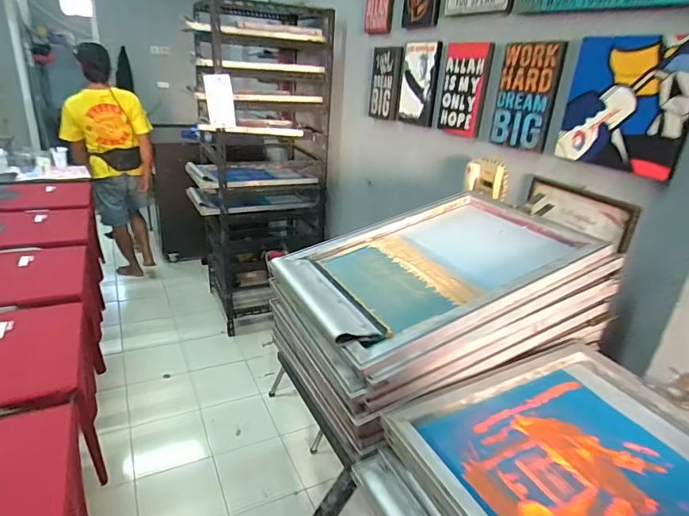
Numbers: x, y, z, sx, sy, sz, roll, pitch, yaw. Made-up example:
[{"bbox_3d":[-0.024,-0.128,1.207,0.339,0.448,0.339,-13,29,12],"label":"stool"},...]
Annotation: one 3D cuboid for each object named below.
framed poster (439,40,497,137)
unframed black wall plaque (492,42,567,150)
[{"bbox_3d":[0.427,-0.592,1.580,0.023,0.301,0.250,-4,25,-20],"label":"framed poster"},{"bbox_3d":[0.538,-0.485,1.346,0.011,0.286,0.231,-6,26,-23],"label":"unframed black wall plaque"}]

